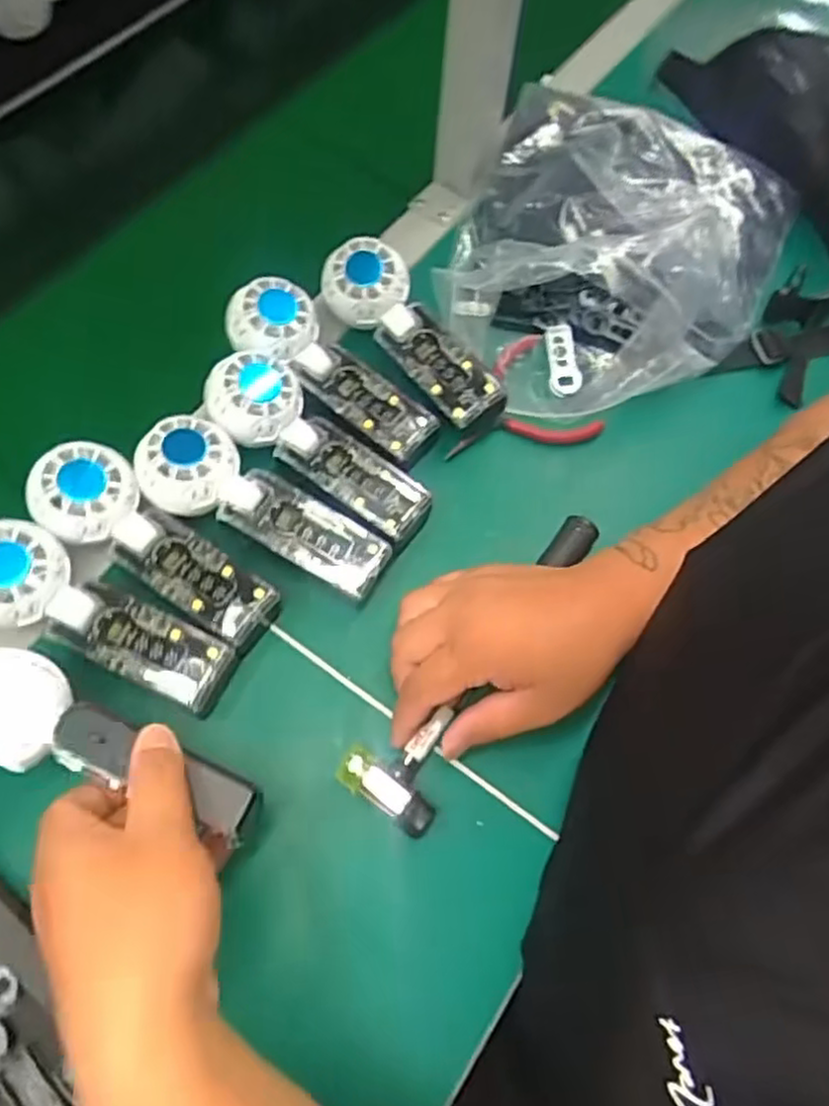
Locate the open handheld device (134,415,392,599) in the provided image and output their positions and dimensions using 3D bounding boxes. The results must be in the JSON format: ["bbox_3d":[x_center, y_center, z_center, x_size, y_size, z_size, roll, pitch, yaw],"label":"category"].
[{"bbox_3d":[-0.096,-0.029,0.465,0.166,0.029,0.053,30,68,-5],"label":"open handheld device"}]

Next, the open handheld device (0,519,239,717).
[{"bbox_3d":[-0.188,0.039,0.429,0.164,0.026,0.058,30,68,-6],"label":"open handheld device"}]

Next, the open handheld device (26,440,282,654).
[{"bbox_3d":[-0.160,-0.003,0.452,0.164,0.029,0.055,37,70,-2],"label":"open handheld device"}]

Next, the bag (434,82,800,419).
[{"bbox_3d":[0.166,-0.259,0.558,0.248,0.103,0.336,21,68,6],"label":"bag"}]

